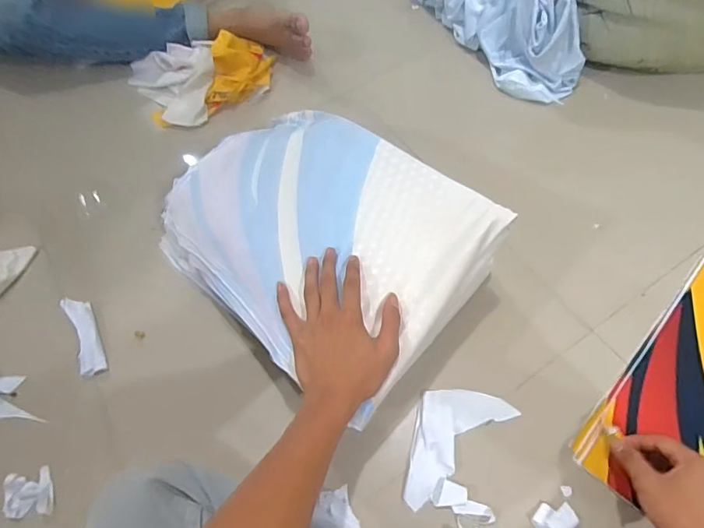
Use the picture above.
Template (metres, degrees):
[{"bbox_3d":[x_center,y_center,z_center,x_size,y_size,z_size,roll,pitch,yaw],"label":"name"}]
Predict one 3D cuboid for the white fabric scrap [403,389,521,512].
[{"bbox_3d":[0.111,0.204,0.574,0.168,0.006,0.085,-38,64,-16],"label":"white fabric scrap"}]

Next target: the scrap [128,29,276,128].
[{"bbox_3d":[-0.291,-0.377,0.906,0.256,0.053,0.213,-26,62,-10],"label":"scrap"}]

